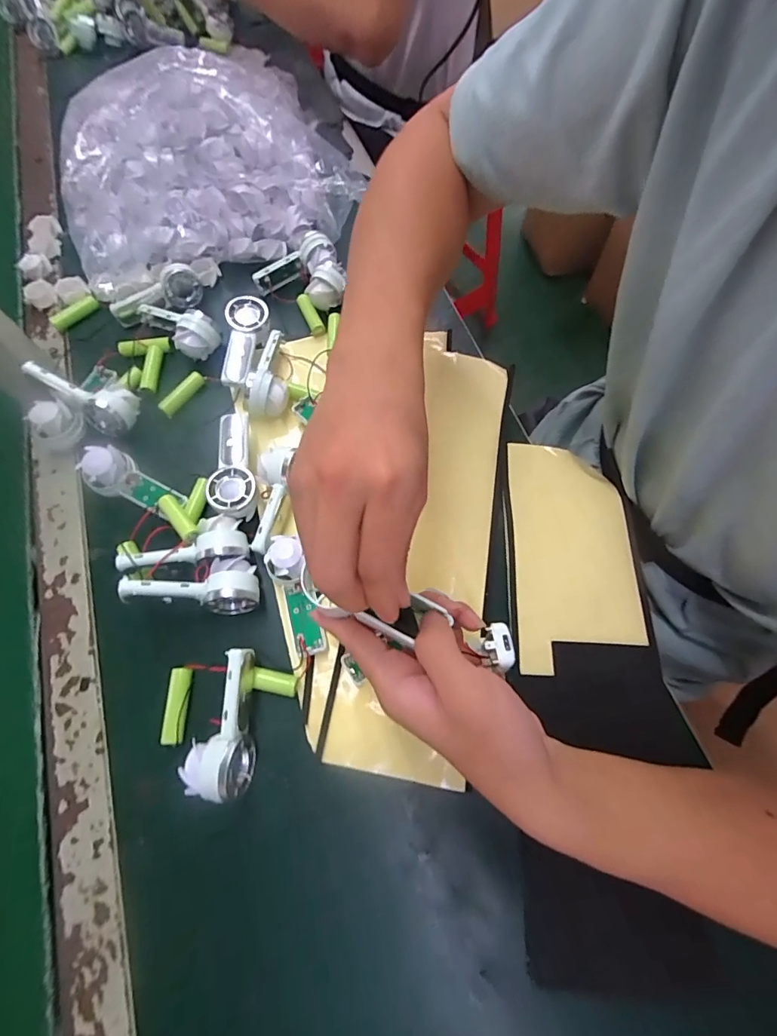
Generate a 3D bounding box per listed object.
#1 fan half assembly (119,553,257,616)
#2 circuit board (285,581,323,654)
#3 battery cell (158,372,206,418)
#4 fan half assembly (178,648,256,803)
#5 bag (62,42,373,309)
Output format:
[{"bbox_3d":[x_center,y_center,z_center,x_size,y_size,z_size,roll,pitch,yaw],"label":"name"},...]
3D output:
[{"bbox_3d":[-0.145,0.051,0.329,0.091,0.031,0.039,1,67,-22],"label":"fan half assembly"},{"bbox_3d":[-0.066,0.075,0.339,0.020,0.006,0.053,-19,67,-1],"label":"circuit board"},{"bbox_3d":[-0.201,-0.121,0.429,0.016,0.012,0.051,27,70,12],"label":"battery cell"},{"bbox_3d":[-0.115,0.140,0.305,0.039,0.029,0.091,-4,67,-1],"label":"fan half assembly"},{"bbox_3d":[-0.208,-0.388,0.487,0.304,0.100,0.284,-22,68,-8],"label":"bag"}]

